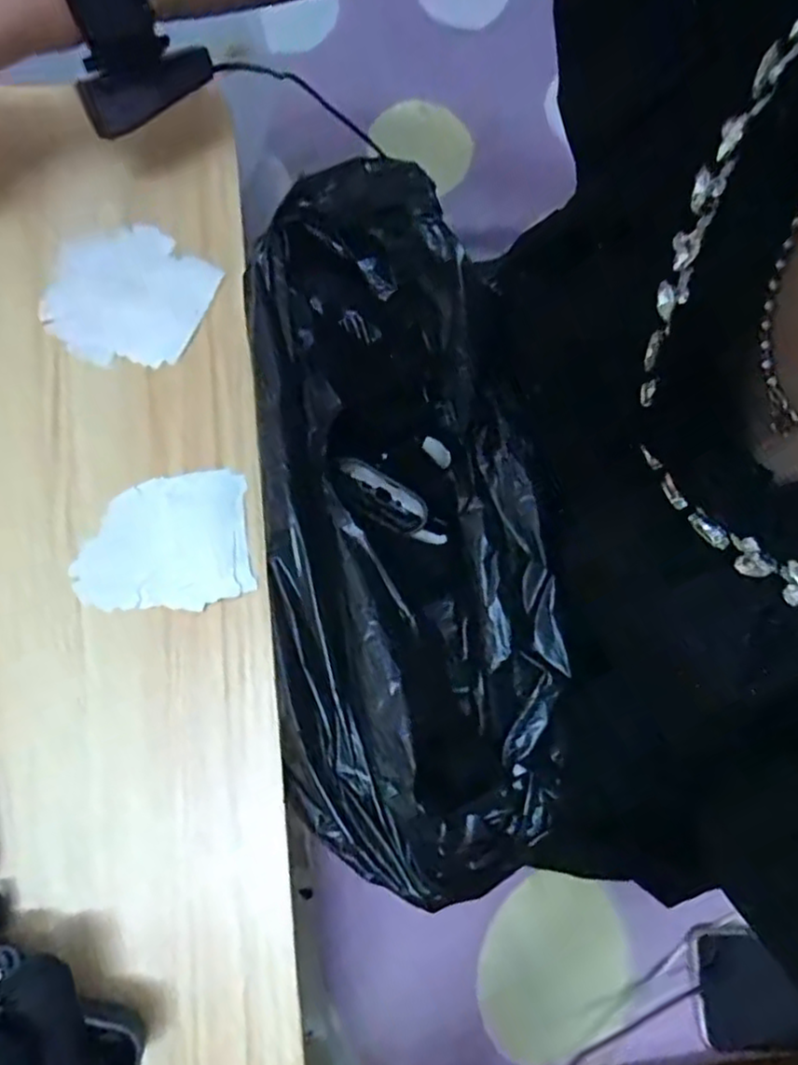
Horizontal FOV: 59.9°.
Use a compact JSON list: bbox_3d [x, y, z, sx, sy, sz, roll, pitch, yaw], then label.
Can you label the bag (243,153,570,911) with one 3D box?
[{"bbox_3d":[0.003,-0.007,0.417,0.158,0.131,0.404,-7,76,-5],"label":"bag"}]

